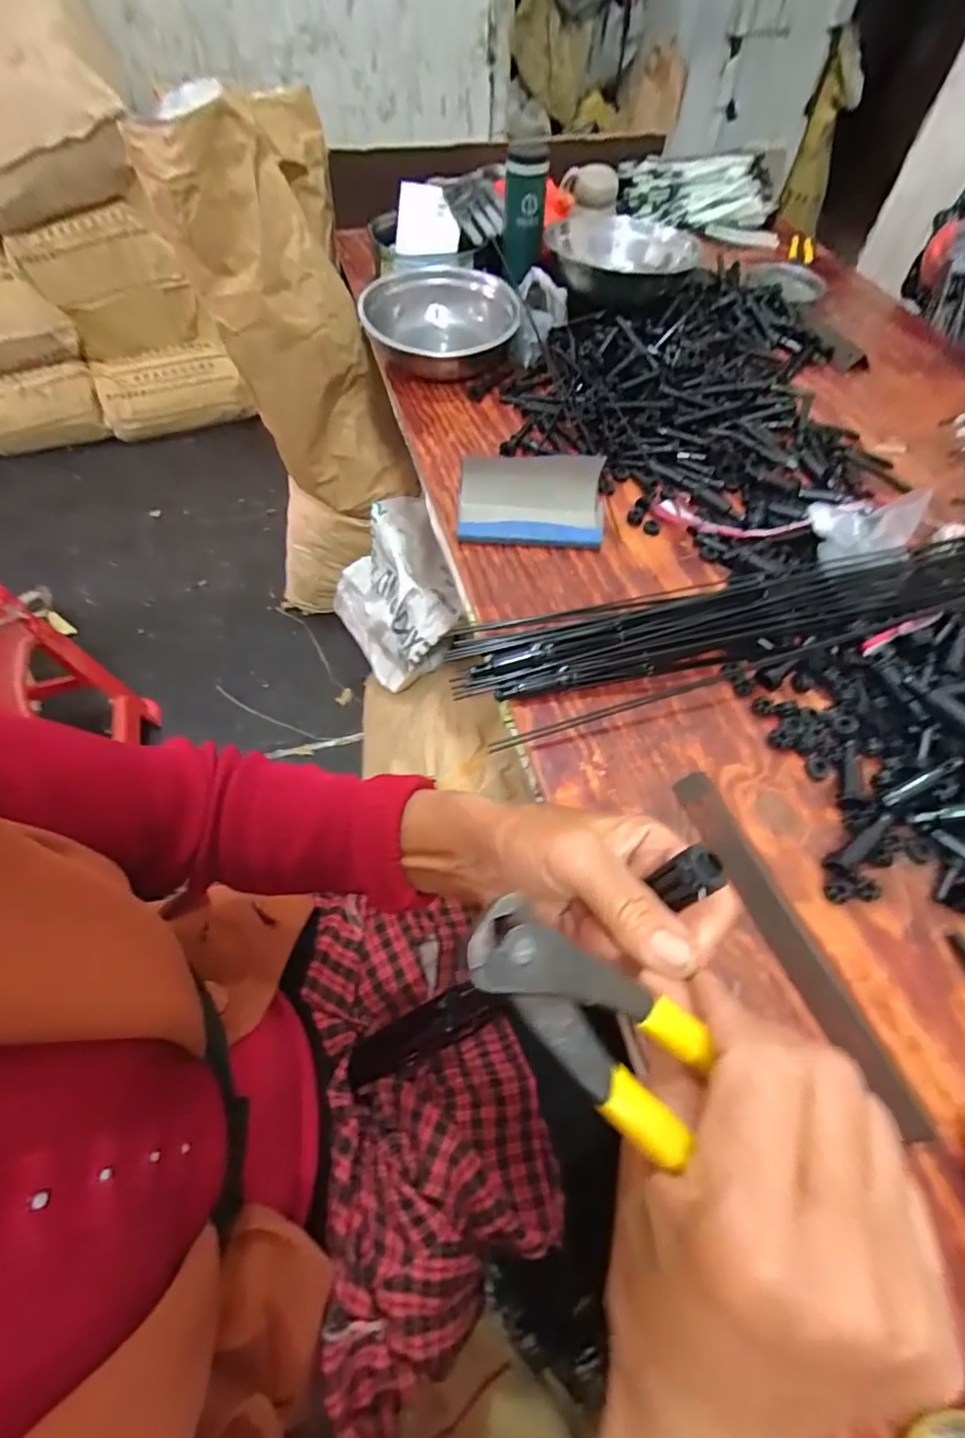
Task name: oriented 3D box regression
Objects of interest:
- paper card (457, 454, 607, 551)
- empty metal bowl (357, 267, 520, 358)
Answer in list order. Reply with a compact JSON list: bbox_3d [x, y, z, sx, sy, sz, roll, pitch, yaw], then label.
[{"bbox_3d":[0.054,-0.243,0.633,0.162,0.059,0.098,5,57,-1],"label":"paper card"},{"bbox_3d":[-0.055,-0.566,0.823,0.217,0.071,0.208,0,59,0],"label":"empty metal bowl"}]

